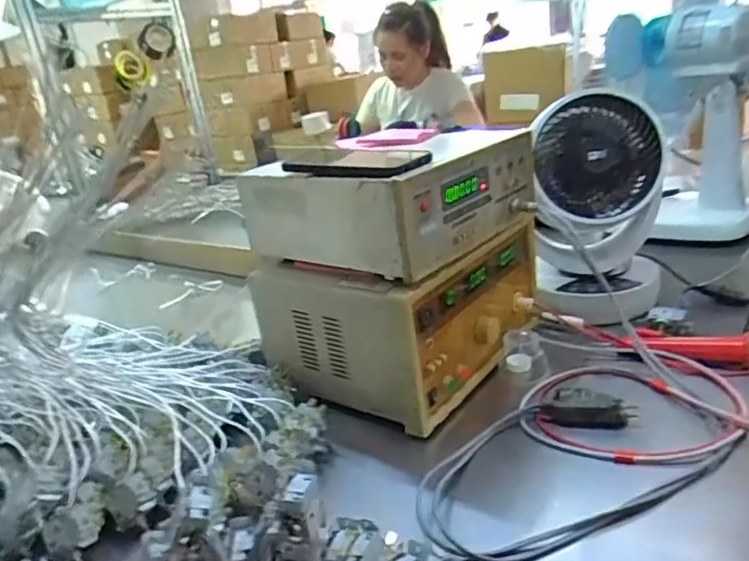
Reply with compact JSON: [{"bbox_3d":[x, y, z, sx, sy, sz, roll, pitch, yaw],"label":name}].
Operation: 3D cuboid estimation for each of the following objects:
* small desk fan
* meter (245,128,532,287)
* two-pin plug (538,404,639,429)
[{"bbox_3d":[0.324,-0.110,0.857,0.167,0.288,0.181,1,22,20],"label":"small desk fan"},{"bbox_3d":[0.021,-0.103,0.739,0.248,0.127,0.281,11,27,38],"label":"meter"},{"bbox_3d":[0.234,0.147,0.638,0.100,0.021,0.020,-3,21,11],"label":"two-pin plug"}]

